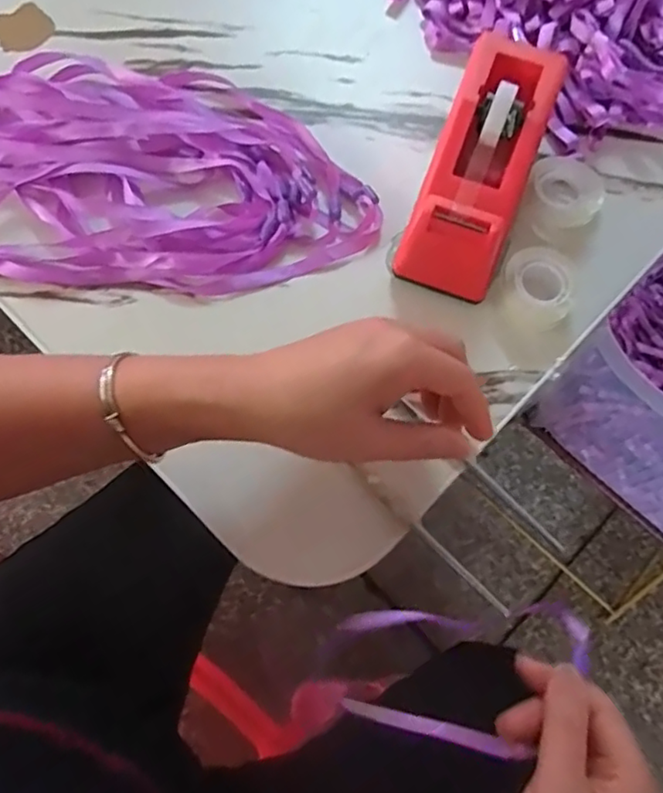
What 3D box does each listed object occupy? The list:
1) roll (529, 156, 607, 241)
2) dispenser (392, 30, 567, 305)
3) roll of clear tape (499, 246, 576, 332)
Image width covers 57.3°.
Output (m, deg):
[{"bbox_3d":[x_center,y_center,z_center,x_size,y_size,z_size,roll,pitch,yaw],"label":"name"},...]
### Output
[{"bbox_3d":[0.152,-0.134,0.403,0.041,0.029,0.044,1,70,-2],"label":"roll"},{"bbox_3d":[0.090,-0.138,0.378,0.060,0.072,0.156,20,70,5],"label":"dispenser"},{"bbox_3d":[0.126,-0.066,0.375,0.043,0.025,0.044,1,70,-2],"label":"roll of clear tape"}]

